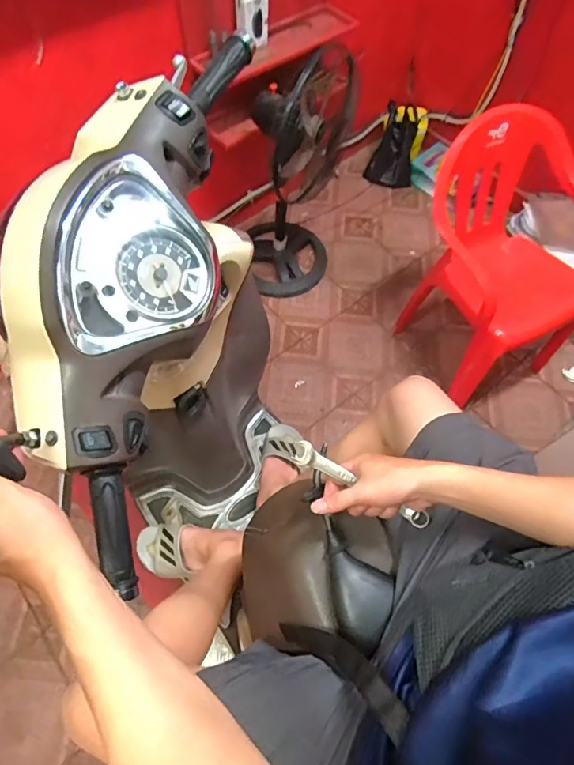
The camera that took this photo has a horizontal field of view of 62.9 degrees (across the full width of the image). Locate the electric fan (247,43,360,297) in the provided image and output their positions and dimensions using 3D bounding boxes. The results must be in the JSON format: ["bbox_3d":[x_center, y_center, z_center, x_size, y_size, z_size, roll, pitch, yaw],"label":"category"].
[{"bbox_3d":[0.041,-0.700,1.654,0.317,0.760,0.381,4,62,0],"label":"electric fan"}]

